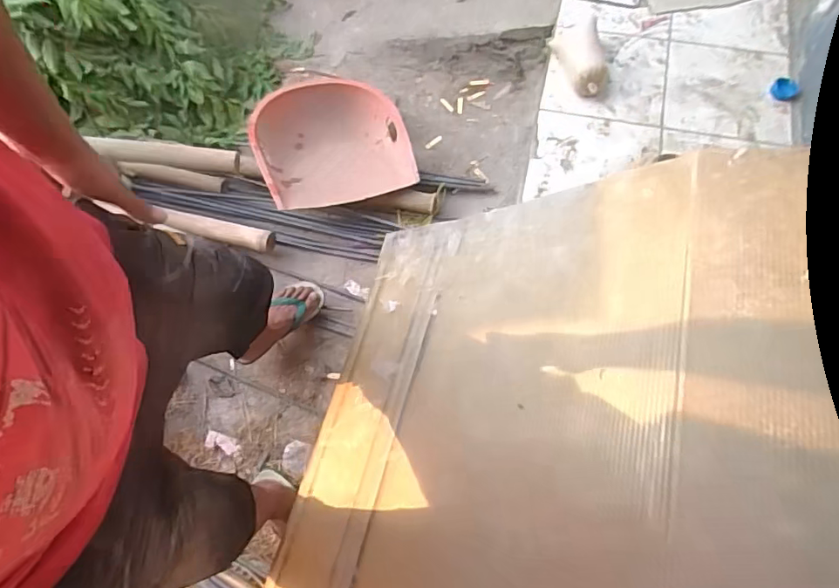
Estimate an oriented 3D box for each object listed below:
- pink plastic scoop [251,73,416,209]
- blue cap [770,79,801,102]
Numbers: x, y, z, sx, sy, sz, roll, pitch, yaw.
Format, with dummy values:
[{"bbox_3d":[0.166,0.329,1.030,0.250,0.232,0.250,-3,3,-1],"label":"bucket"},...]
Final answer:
[{"bbox_3d":[-0.255,-0.444,1.503,0.421,0.133,0.492,-19,67,-6],"label":"pink plastic scoop"},{"bbox_3d":[0.930,-0.520,1.327,0.060,0.018,0.062,-1,66,2],"label":"blue cap"}]

